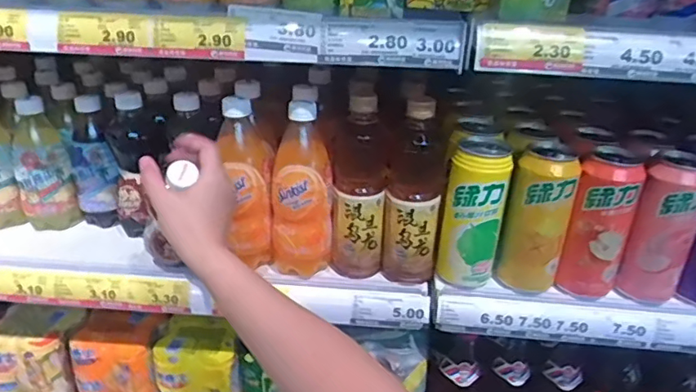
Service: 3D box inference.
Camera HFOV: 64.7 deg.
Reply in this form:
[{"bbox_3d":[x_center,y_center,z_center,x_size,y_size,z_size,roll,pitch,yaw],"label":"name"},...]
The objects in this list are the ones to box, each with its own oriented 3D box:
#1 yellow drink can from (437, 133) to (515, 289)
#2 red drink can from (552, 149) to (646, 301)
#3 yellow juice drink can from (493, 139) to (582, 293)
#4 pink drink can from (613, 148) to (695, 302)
[{"bbox_3d":[0.142,0.019,0.619,0.067,0.160,0.063,9,26,15],"label":"yellow drink can"},{"bbox_3d":[0.279,0.034,0.608,0.062,0.167,0.060,14,28,24],"label":"red drink can"},{"bbox_3d":[0.210,0.026,0.608,0.065,0.159,0.055,14,28,24],"label":"yellow juice drink can"},{"bbox_3d":[0.337,0.036,0.586,0.059,0.152,0.059,17,29,28],"label":"pink drink can"}]

